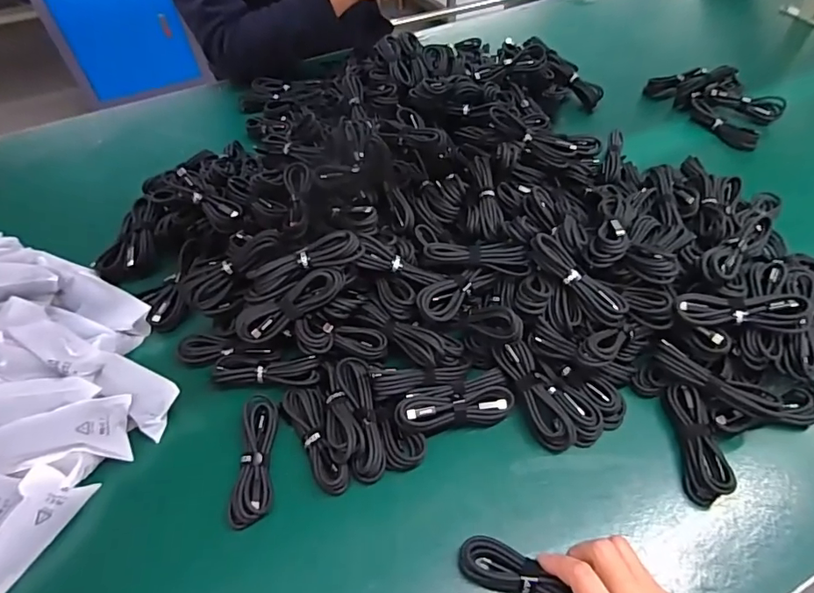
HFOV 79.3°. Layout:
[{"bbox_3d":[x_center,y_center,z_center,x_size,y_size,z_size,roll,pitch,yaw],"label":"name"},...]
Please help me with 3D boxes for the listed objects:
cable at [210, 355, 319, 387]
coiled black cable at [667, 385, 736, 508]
[{"bbox_3d":[-0.140,0.075,0.492,0.103,0.017,0.028,1,51,3],"label":"cable"},{"bbox_3d":[0.262,0.132,0.444,0.029,0.031,0.103,3,51,4],"label":"coiled black cable"}]

